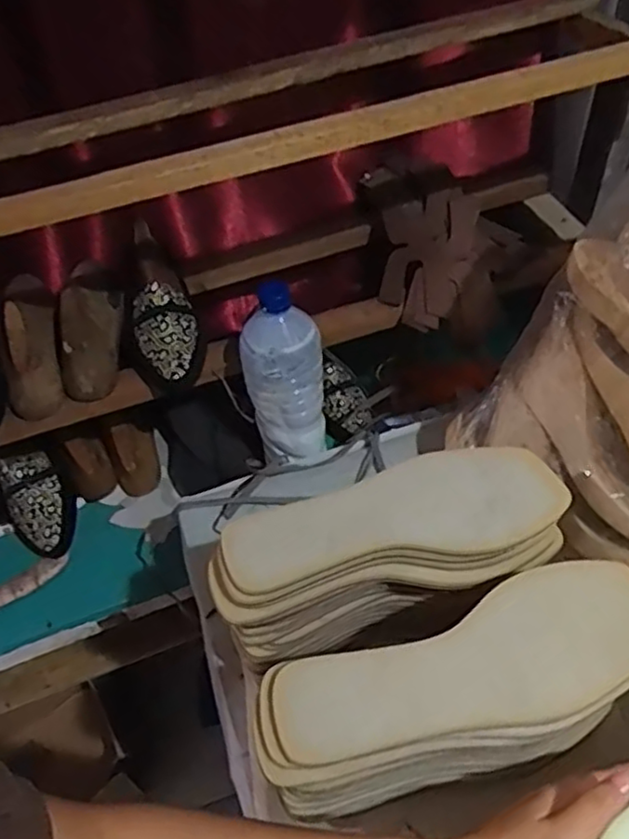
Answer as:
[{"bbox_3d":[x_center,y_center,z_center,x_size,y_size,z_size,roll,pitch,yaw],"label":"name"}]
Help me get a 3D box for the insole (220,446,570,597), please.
[{"bbox_3d":[0.056,0.066,0.469,0.234,0.017,0.077,-12,48,-6],"label":"insole"}]

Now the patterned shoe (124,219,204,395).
[{"bbox_3d":[-0.183,-0.132,0.778,0.082,0.088,0.221,-14,48,-8],"label":"patterned shoe"}]

